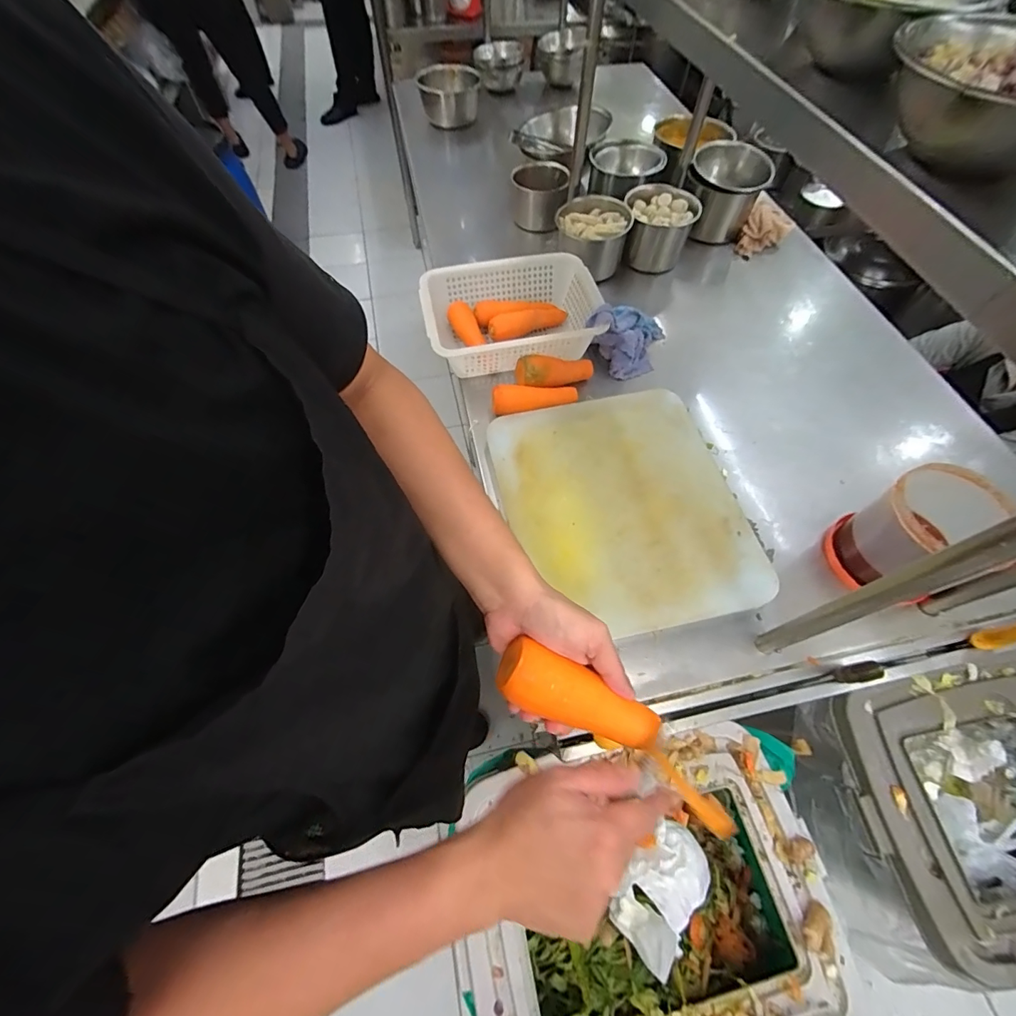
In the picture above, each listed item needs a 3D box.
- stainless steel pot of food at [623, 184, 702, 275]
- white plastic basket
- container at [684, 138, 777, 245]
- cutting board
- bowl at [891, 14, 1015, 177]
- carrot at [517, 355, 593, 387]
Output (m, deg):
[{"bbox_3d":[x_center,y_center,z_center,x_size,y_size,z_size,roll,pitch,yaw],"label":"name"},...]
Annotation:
[{"bbox_3d":[0.321,-0.602,0.970,0.137,0.109,0.139,0,61,0],"label":"stainless steel pot of food"},{"bbox_3d":[0.009,-0.347,0.832,0.309,0.094,0.227,-10,61,-6],"label":"white plastic basket"},{"bbox_3d":[0.486,-0.713,1.023,0.164,0.134,0.176,21,63,11],"label":"container"},{"bbox_3d":[0.169,-0.005,0.689,0.339,0.041,0.384,-11,62,-6],"label":"cutting board"},{"bbox_3d":[0.326,-0.270,0.301,0.137,0.053,0.141,27,64,14],"label":"bowl"},{"bbox_3d":[0.084,-0.239,0.789,0.139,0.045,0.044,-7,61,-4],"label":"carrot"}]

